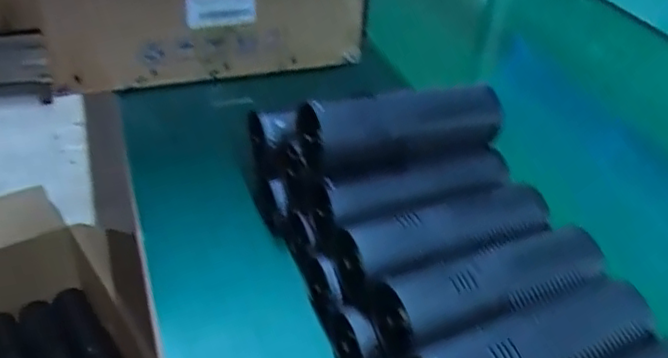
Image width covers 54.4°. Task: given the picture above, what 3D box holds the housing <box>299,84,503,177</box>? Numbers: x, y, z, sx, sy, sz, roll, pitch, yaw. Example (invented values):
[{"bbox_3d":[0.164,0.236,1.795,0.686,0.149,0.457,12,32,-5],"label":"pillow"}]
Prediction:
[{"bbox_3d":[0.060,-0.046,0.521,0.172,0.050,0.043,-9,39,-18],"label":"housing"}]

